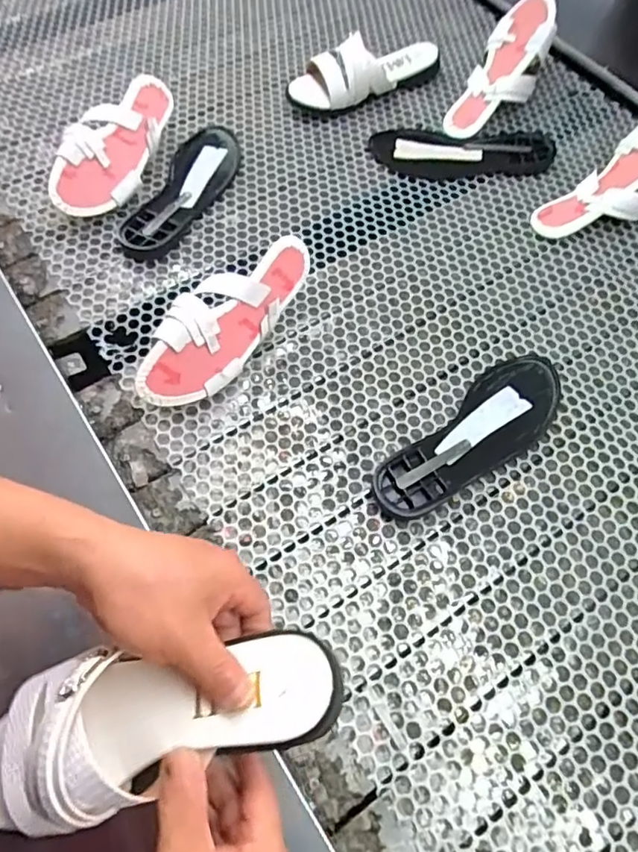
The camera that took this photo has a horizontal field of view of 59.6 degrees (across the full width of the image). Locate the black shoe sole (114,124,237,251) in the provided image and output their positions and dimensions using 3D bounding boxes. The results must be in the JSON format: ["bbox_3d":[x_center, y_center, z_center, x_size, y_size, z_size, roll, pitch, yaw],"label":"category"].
[{"bbox_3d":[-0.170,-0.302,0.699,0.081,0.020,0.235,21,66,9],"label":"black shoe sole"}]

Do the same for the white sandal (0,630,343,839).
[{"bbox_3d":[-0.101,0.170,0.321,0.225,0.058,0.081,-15,66,-3],"label":"white sandal"}]

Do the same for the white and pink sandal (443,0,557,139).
[{"bbox_3d":[0.250,-0.483,0.759,0.084,0.038,0.207,35,98,15],"label":"white and pink sandal"}]

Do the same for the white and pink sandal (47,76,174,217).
[{"bbox_3d":[-0.253,-0.344,0.689,0.087,0.067,0.226,23,66,10],"label":"white and pink sandal"}]

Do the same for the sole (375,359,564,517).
[{"bbox_3d":[0.157,0.010,0.561,0.239,0.016,0.078,-39,71,-17],"label":"sole"}]

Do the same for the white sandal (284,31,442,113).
[{"bbox_3d":[0.065,-0.495,0.772,0.226,0.063,0.072,-24,67,-12],"label":"white sandal"}]

